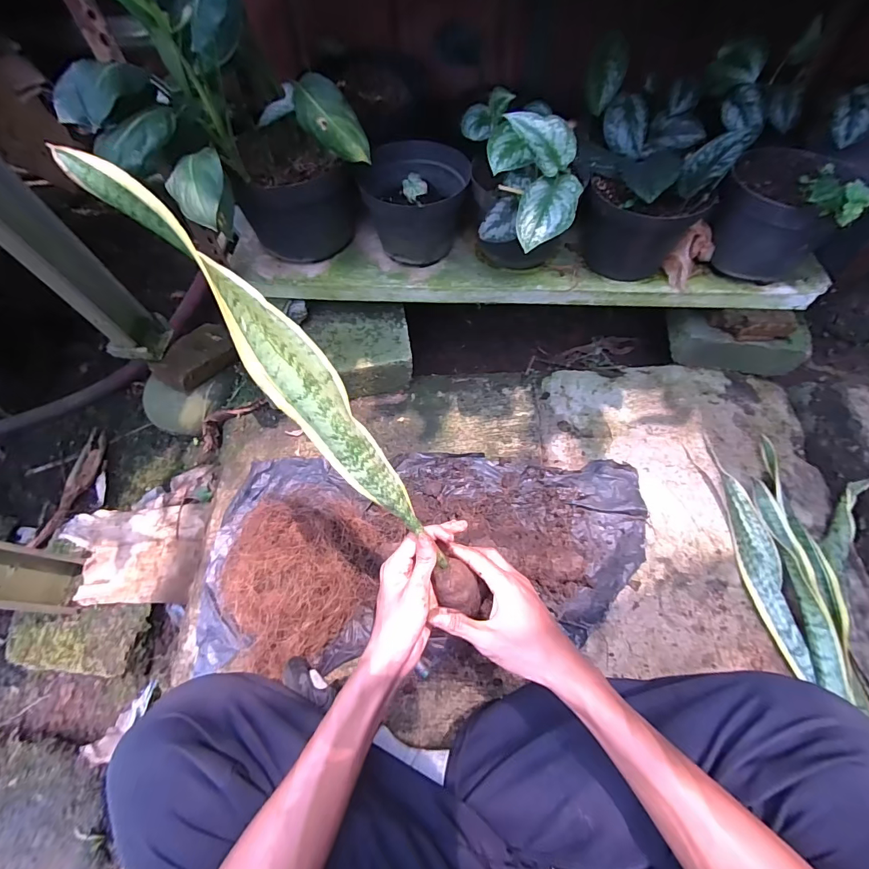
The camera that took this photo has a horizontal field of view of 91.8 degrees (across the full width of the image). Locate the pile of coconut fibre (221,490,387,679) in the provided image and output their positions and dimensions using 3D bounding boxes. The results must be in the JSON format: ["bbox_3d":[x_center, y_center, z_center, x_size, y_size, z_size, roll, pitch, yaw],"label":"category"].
[{"bbox_3d":[-0.185,0.167,0.568,0.208,0.121,0.223,0,61,0],"label":"pile of coconut fibre"}]

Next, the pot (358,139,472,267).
[{"bbox_3d":[-0.031,-0.368,0.669,0.159,0.140,0.175,2,62,3],"label":"pot"}]

